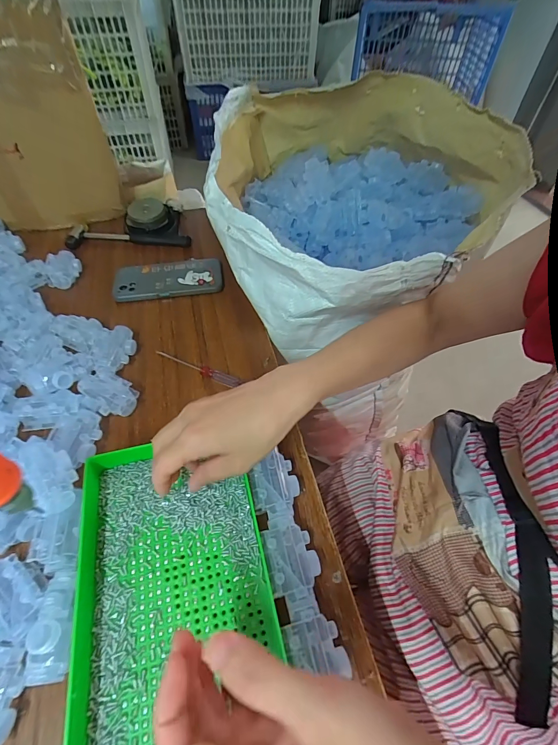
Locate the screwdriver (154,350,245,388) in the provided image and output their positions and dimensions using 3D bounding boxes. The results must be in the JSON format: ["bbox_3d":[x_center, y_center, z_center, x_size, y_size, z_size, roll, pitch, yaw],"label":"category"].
[{"bbox_3d":[-0.106,-0.005,0.445,0.127,0.019,0.013,21,55,15],"label":"screwdriver"}]

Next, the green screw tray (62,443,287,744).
[{"bbox_3d":[-0.088,0.172,0.289,0.153,0.024,0.238,-9,54,-12],"label":"green screw tray"}]

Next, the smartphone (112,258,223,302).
[{"bbox_3d":[-0.173,-0.150,0.550,0.163,0.009,0.079,-8,57,-7],"label":"smartphone"}]

